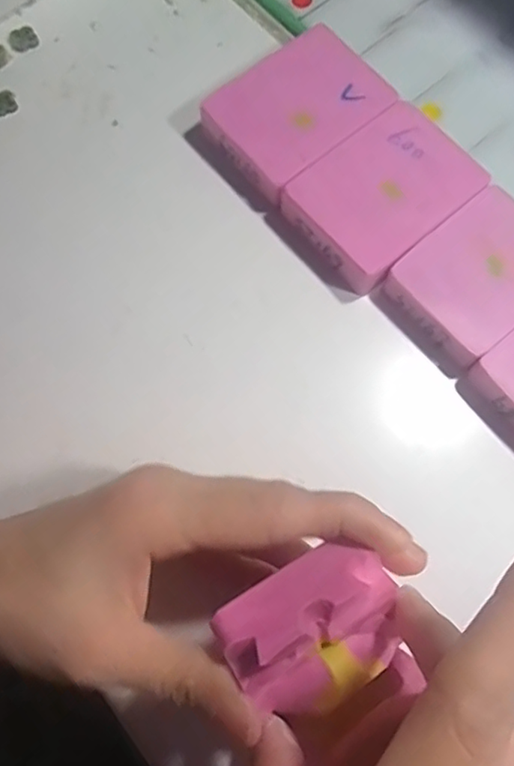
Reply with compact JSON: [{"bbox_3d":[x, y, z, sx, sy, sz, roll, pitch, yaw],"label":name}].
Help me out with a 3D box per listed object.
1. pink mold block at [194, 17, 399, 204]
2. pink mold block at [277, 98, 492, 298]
[{"bbox_3d":[0.020,-0.128,0.277,0.076,0.019,0.057,-38,76,-12],"label":"pink mold block"},{"bbox_3d":[0.058,-0.086,0.266,0.078,0.016,0.057,-40,76,-12],"label":"pink mold block"}]

